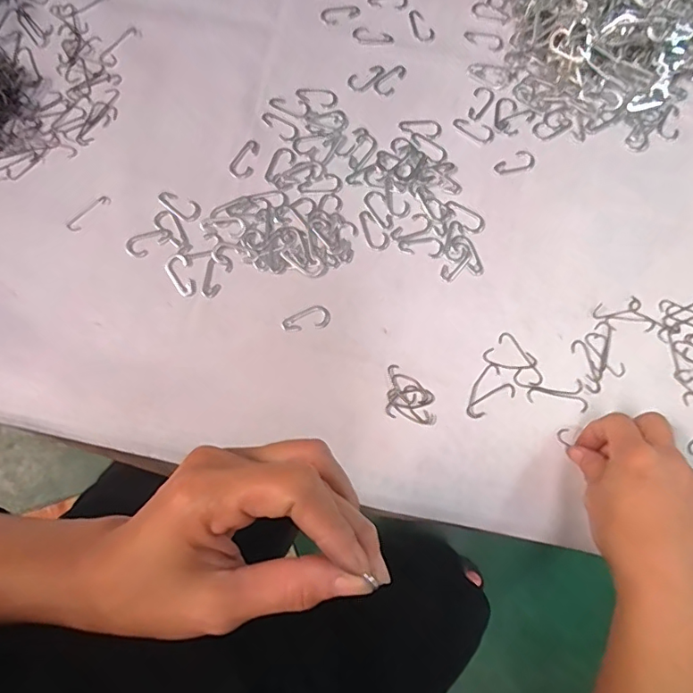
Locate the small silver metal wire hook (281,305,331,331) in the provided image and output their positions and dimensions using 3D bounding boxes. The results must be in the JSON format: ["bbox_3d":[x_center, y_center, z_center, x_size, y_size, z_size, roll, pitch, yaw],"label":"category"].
[{"bbox_3d":[-0.032,-0.021,0.390,0.037,0.004,0.018,-16,78,-4],"label":"small silver metal wire hook"}]

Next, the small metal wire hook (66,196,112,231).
[{"bbox_3d":[-0.211,-0.109,0.409,0.010,0.004,0.040,43,80,9],"label":"small metal wire hook"}]

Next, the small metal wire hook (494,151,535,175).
[{"bbox_3d":[0.145,-0.156,0.426,0.037,0.004,0.018,-25,78,-6],"label":"small metal wire hook"}]

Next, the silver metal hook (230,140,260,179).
[{"bbox_3d":[-0.084,-0.159,0.424,0.018,0.004,0.037,32,78,6],"label":"silver metal hook"}]

